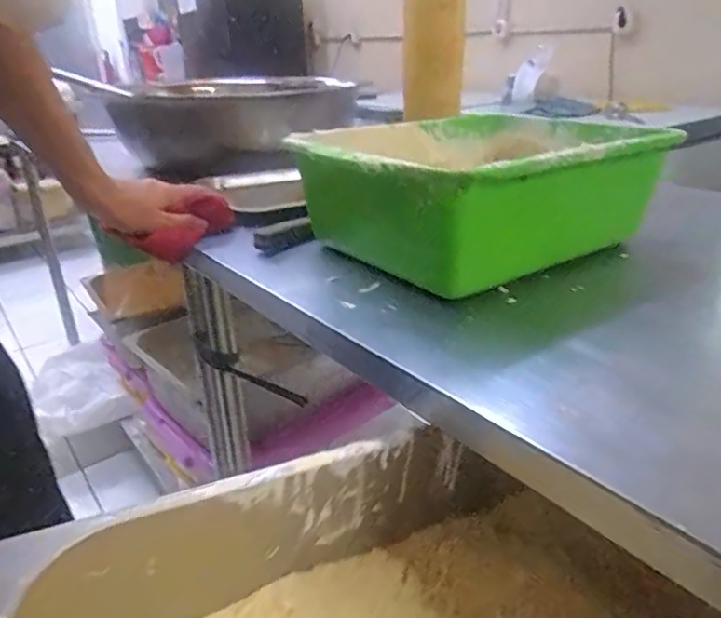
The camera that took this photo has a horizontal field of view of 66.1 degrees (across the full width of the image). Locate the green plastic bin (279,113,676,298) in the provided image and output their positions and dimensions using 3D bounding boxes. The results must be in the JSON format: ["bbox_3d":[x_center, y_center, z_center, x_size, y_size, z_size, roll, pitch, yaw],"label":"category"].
[{"bbox_3d":[0.128,-0.132,0.590,0.336,0.113,0.275,-23,33,-35],"label":"green plastic bin"}]

